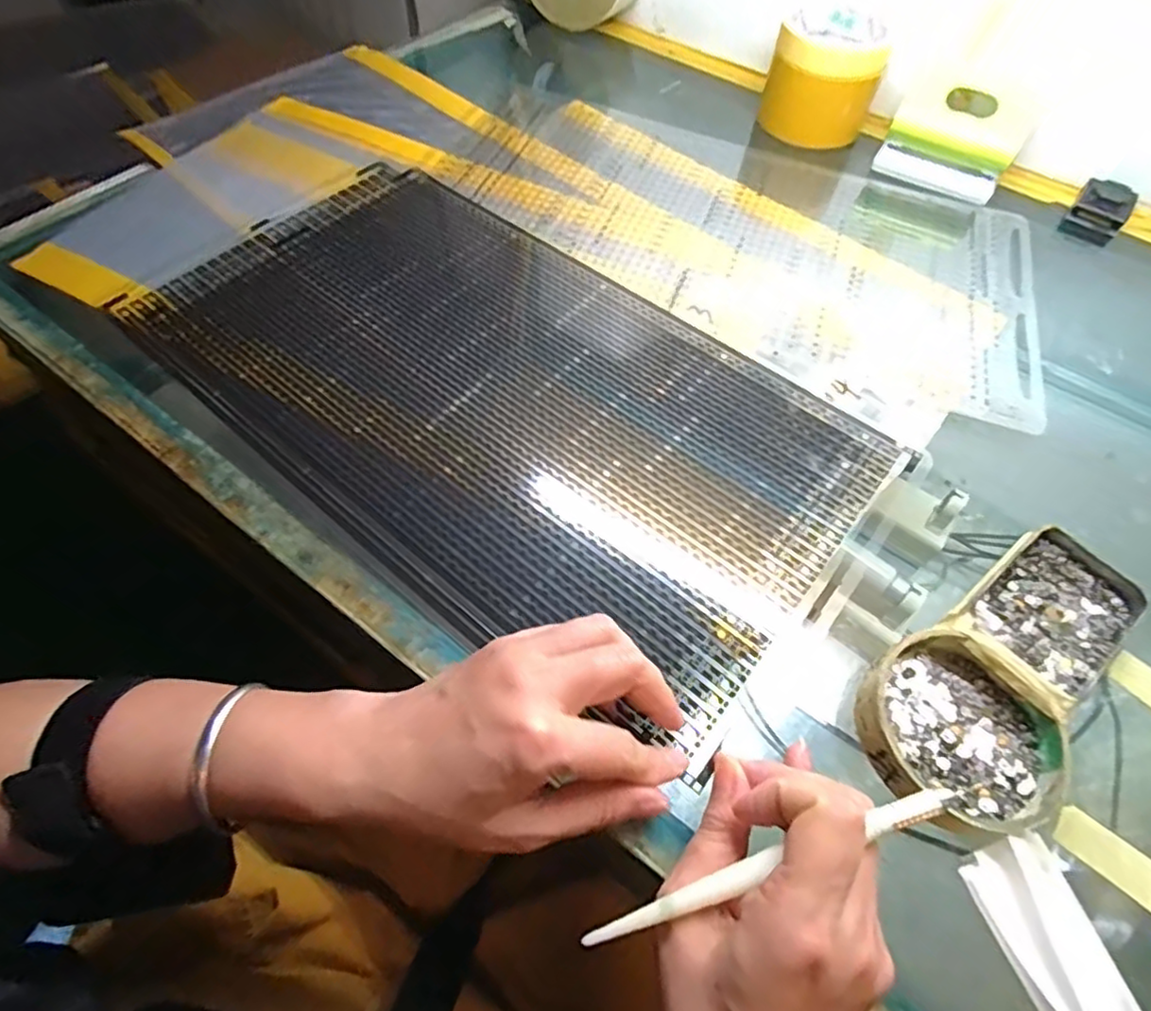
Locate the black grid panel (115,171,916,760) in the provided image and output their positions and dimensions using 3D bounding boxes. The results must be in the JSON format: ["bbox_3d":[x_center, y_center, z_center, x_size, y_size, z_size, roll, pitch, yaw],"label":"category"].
[{"bbox_3d":[-0.047,-0.073,0.380,0.437,0.010,0.242,37,66,18],"label":"black grid panel"}]

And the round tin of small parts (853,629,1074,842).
[{"bbox_3d":[0.168,0.101,0.272,0.078,0.021,0.083,1,58,-2],"label":"round tin of small parts"}]

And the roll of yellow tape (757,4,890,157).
[{"bbox_3d":[0.222,-0.385,0.547,0.093,0.075,0.098,21,59,10],"label":"roll of yellow tape"}]

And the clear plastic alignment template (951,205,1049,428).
[{"bbox_3d":[0.308,-0.145,0.443,0.052,0.005,0.251,21,58,11],"label":"clear plastic alignment template"}]

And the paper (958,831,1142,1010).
[{"bbox_3d":[0.185,0.166,0.238,0.038,0.018,0.066,-17,60,-13],"label":"paper"}]

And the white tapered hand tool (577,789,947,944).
[{"bbox_3d":[0.066,0.127,0.216,0.138,0.006,0.008,-25,63,4],"label":"white tapered hand tool"}]

